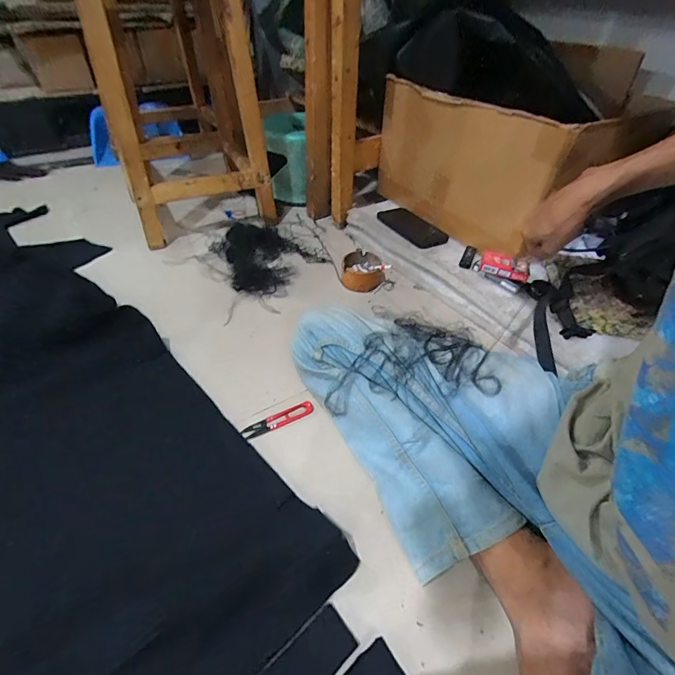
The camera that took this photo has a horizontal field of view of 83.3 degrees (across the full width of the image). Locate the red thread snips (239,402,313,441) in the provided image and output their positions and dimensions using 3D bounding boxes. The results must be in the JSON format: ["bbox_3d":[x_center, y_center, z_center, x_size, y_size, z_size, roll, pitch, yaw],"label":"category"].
[{"bbox_3d":[-0.085,0.119,0.551,0.103,0.007,0.025,-19,49,-22],"label":"red thread snips"}]

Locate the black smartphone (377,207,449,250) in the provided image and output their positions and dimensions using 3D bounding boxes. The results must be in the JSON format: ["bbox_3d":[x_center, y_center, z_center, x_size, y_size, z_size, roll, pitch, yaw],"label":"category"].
[{"bbox_3d":[0.154,-0.245,0.822,0.089,0.014,0.180,-17,47,-19],"label":"black smartphone"}]

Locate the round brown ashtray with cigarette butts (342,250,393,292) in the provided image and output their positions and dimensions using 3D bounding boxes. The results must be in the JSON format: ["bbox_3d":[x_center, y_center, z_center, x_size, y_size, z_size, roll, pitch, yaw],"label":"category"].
[{"bbox_3d":[0.053,-0.134,0.780,0.092,0.042,0.090,26,48,21],"label":"round brown ashtray with cigarette butts"}]

